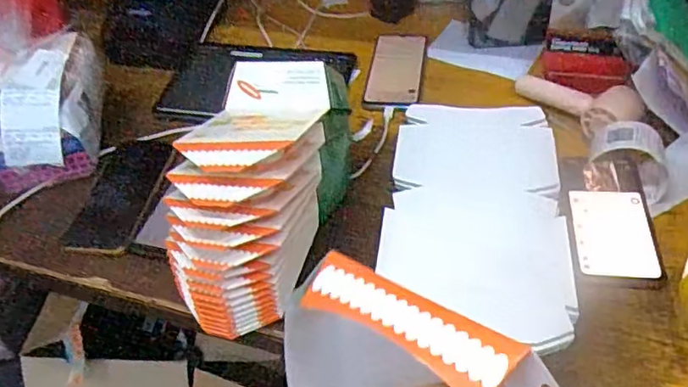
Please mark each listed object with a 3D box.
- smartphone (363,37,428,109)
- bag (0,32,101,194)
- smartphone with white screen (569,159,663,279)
[{"bbox_3d":[0.072,-0.172,0.797,0.071,0.004,0.162,5,47,11],"label":"smartphone"},{"bbox_3d":[-0.377,-0.108,0.717,0.135,0.112,0.174,-4,46,3],"label":"bag"},{"bbox_3d":[0.271,0.022,0.589,0.074,0.015,0.148,4,47,10],"label":"smartphone with white screen"}]

